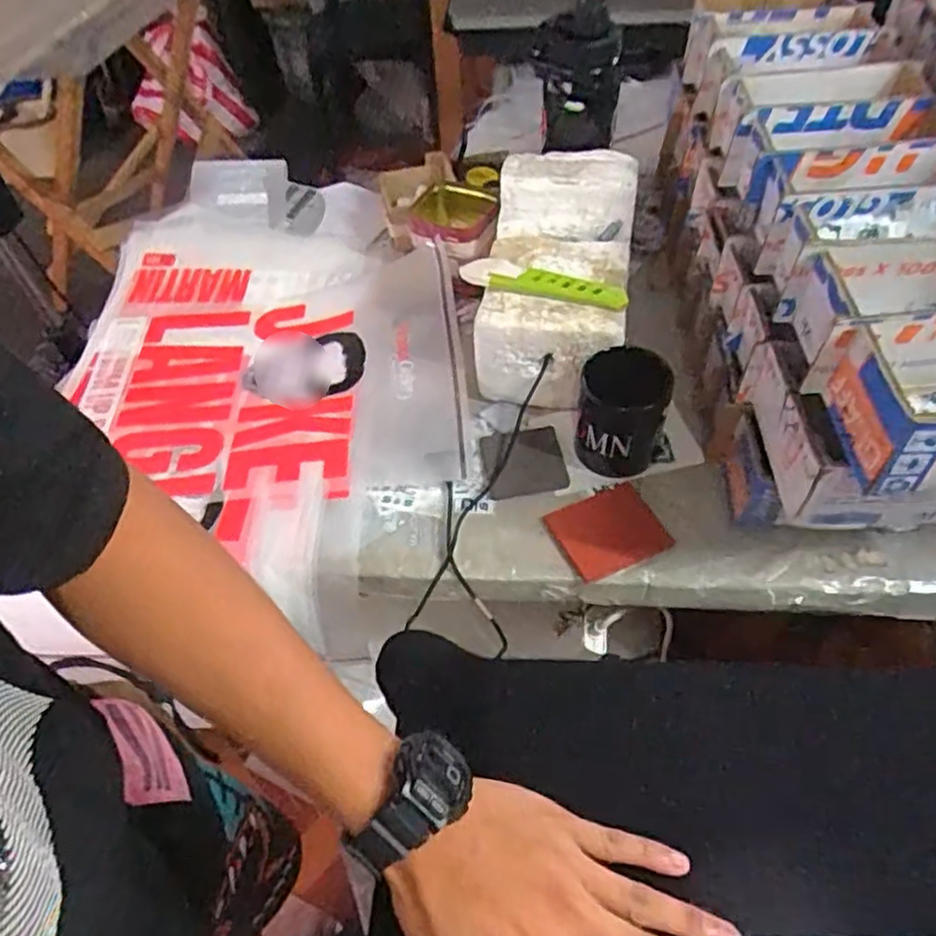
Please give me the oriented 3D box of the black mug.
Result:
[{"bbox_3d":[0.139,-0.054,0.647,0.073,0.112,0.073,5,53,7],"label":"black mug"}]

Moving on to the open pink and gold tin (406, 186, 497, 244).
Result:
[{"bbox_3d":[-0.021,-0.287,0.827,0.099,0.042,0.095,-2,53,2],"label":"open pink and gold tin"}]

